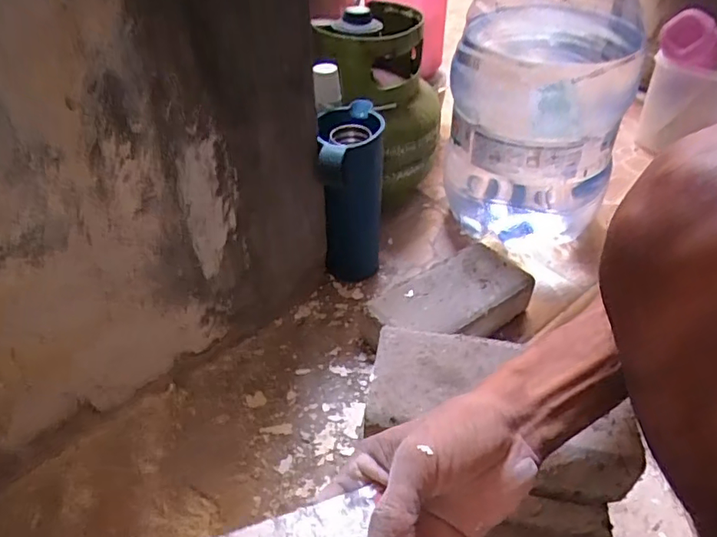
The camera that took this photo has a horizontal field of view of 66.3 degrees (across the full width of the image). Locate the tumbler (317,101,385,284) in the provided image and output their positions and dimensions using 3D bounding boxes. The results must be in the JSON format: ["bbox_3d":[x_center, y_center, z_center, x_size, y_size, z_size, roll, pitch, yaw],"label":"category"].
[{"bbox_3d":[-0.007,-0.086,0.768,0.085,0.255,0.114,-4,42,-1],"label":"tumbler"}]

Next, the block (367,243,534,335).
[{"bbox_3d":[0.122,0.053,0.711,0.205,0.068,0.114,-25,47,-23],"label":"block"}]

